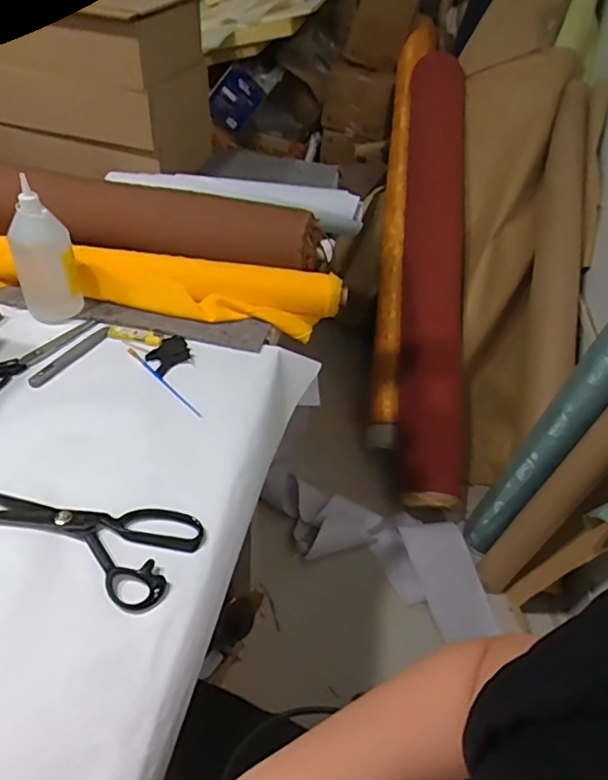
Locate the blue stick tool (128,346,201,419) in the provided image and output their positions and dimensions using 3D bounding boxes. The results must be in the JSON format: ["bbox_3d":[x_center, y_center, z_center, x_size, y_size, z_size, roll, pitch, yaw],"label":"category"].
[{"bbox_3d":[-0.183,-0.012,0.732,0.009,0.004,0.163,-33,57,-31],"label":"blue stick tool"}]

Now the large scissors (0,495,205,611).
[{"bbox_3d":[-0.230,0.136,0.562,0.240,0.011,0.101,17,45,12],"label":"large scissors"}]

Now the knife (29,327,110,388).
[{"bbox_3d":[-0.314,-0.046,0.751,0.022,0.006,0.134,25,47,19],"label":"knife"}]

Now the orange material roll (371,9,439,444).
[{"bbox_3d":[0.321,-0.598,1.788,0.128,0.112,1.586,7,72,1],"label":"orange material roll"}]

